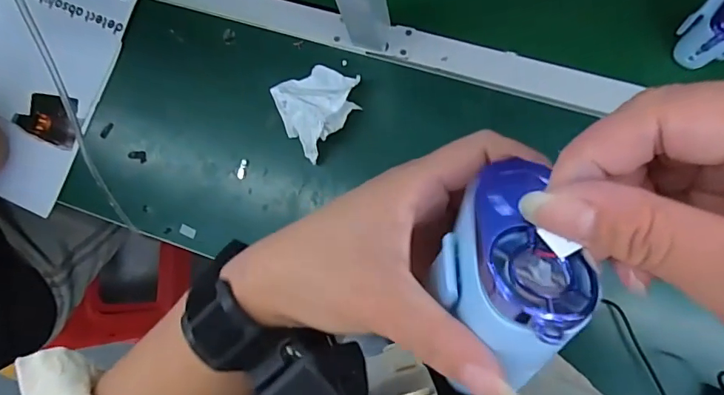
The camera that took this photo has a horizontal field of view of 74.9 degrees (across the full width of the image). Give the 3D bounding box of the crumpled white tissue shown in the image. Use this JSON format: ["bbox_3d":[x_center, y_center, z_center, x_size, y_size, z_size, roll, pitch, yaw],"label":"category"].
[{"bbox_3d":[-0.052,-0.111,0.560,0.082,0.051,0.106,45,93,9],"label":"crumpled white tissue"}]

